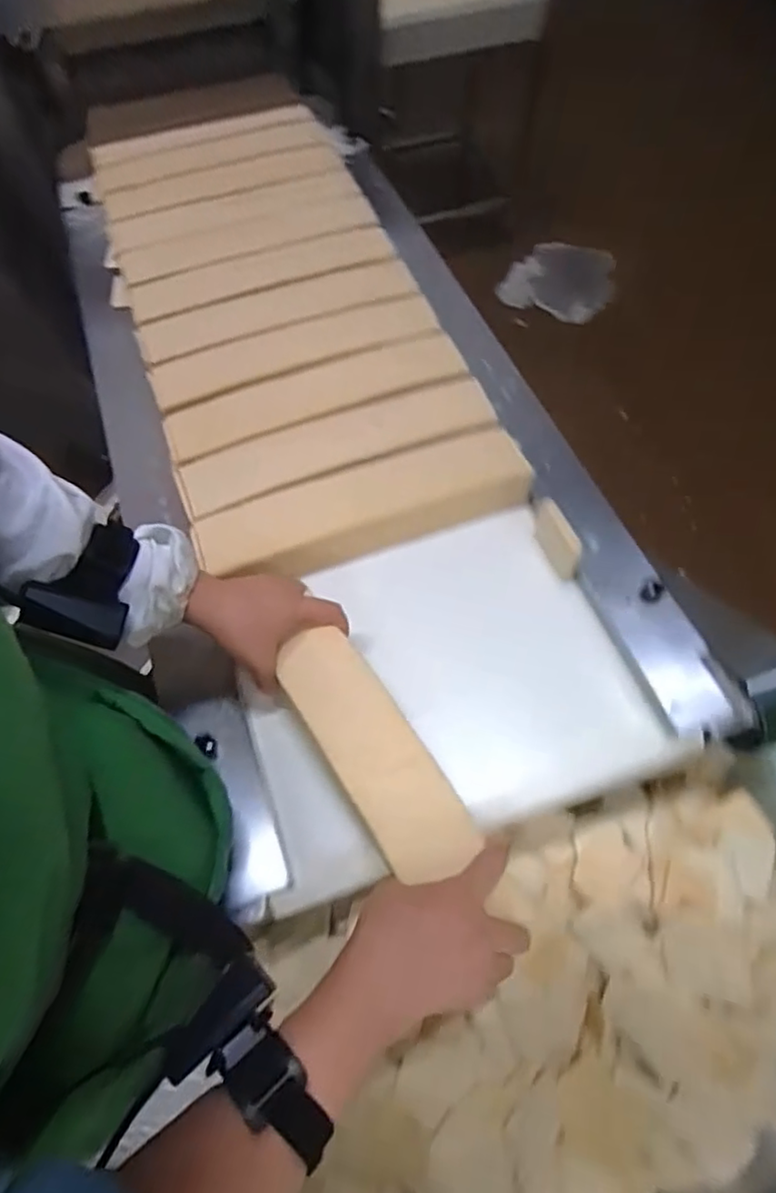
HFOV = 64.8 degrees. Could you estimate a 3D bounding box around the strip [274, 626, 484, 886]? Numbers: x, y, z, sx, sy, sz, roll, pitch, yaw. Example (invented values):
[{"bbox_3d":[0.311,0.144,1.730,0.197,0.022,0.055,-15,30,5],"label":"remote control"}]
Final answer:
[{"bbox_3d":[-0.015,0.126,0.521,0.074,0.013,0.230,-30,64,-16],"label":"strip"}]

